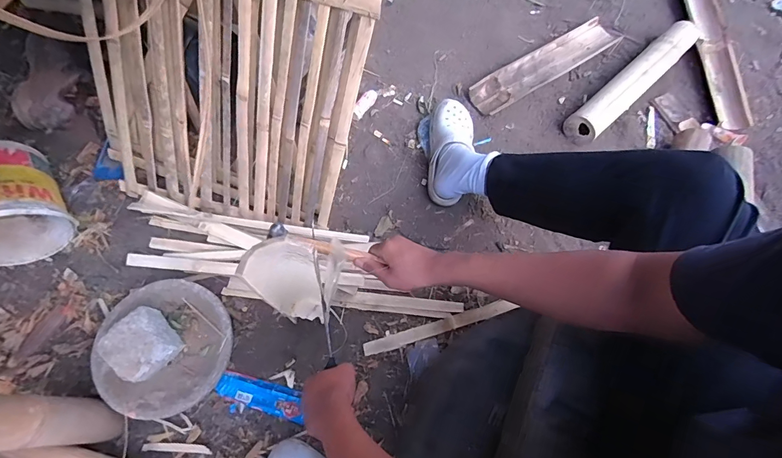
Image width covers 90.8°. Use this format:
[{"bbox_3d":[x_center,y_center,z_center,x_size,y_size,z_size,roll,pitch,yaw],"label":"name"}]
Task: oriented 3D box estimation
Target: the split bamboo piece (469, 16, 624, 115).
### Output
[{"bbox_3d":[0.450,-0.481,1.108,0.529,0.031,0.098,-32,70,-15],"label":"split bamboo piece"}]

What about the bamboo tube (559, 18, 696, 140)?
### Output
[{"bbox_3d":[0.679,-0.416,1.066,0.519,0.074,0.084,-39,72,-17],"label":"bamboo tube"}]

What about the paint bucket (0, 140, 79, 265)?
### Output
[{"bbox_3d":[-0.778,-0.051,0.787,0.177,0.180,0.199,-29,69,-14],"label":"paint bucket"}]

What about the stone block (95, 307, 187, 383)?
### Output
[{"bbox_3d":[-0.462,0.216,0.716,0.102,0.072,0.108,-38,72,-17],"label":"stone block"}]

